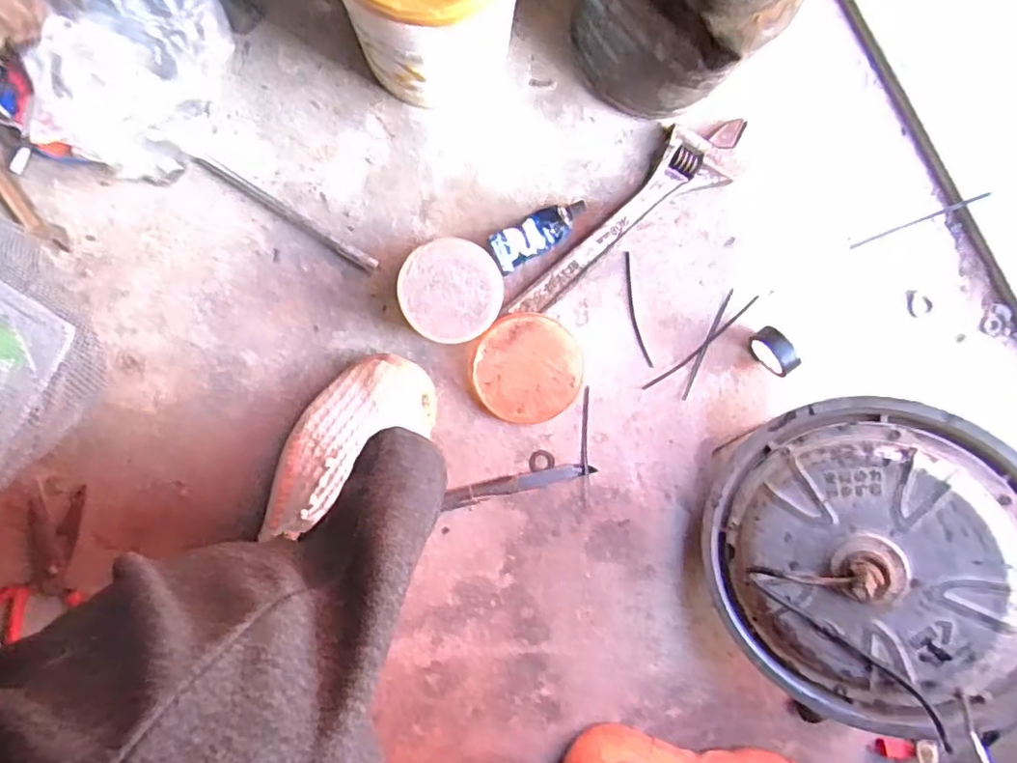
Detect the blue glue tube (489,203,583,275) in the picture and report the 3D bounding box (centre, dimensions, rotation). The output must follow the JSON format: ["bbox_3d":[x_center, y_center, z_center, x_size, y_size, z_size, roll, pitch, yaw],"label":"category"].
[{"bbox_3d":[0.028,-0.131,0.553,0.088,0.015,0.034,-28,99,0],"label":"blue glue tube"}]

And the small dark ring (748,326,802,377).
[{"bbox_3d":[0.243,-0.028,0.568,0.023,0.046,0.043,-41,99,2],"label":"small dark ring"}]

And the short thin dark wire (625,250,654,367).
[{"bbox_3d":[0.118,-0.065,0.581,0.010,0.005,0.109,-14,99,-2],"label":"short thin dark wire"}]

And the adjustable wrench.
[{"bbox_3d":[0.089,-0.135,0.558,0.240,0.021,0.060,-39,99,2],"label":"adjustable wrench"}]

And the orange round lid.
[{"bbox_3d":[0.016,-0.010,0.568,0.097,0.025,0.098,-1,98,-5],"label":"orange round lid"}]

